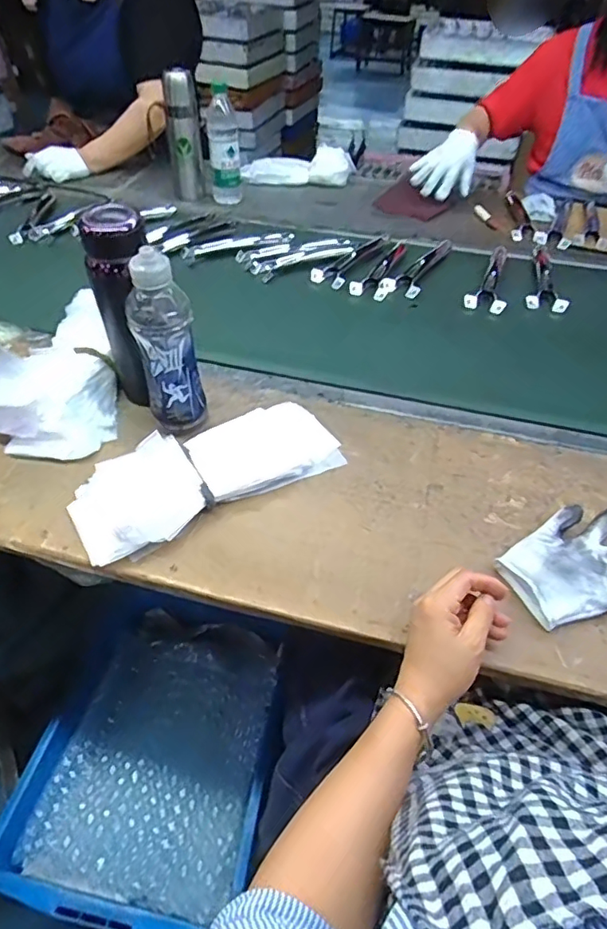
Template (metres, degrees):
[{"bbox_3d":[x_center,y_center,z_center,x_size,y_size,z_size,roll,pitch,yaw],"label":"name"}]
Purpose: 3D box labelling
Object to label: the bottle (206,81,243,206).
[{"bbox_3d":[-0.167,-0.673,1.164,0.065,0.202,0.057,-11,46,-13],"label":"bottle"}]

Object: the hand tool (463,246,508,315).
[{"bbox_3d":[0.337,-0.332,0.967,0.064,0.019,0.216,17,47,15],"label":"hand tool"}]

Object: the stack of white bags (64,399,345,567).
[{"bbox_3d":[-0.104,0.003,0.630,0.314,0.042,0.119,-24,50,-24],"label":"stack of white bags"}]

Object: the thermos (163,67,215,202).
[{"bbox_3d":[-0.254,-0.711,1.185,0.077,0.219,0.089,-8,46,-9],"label":"thermos"}]

